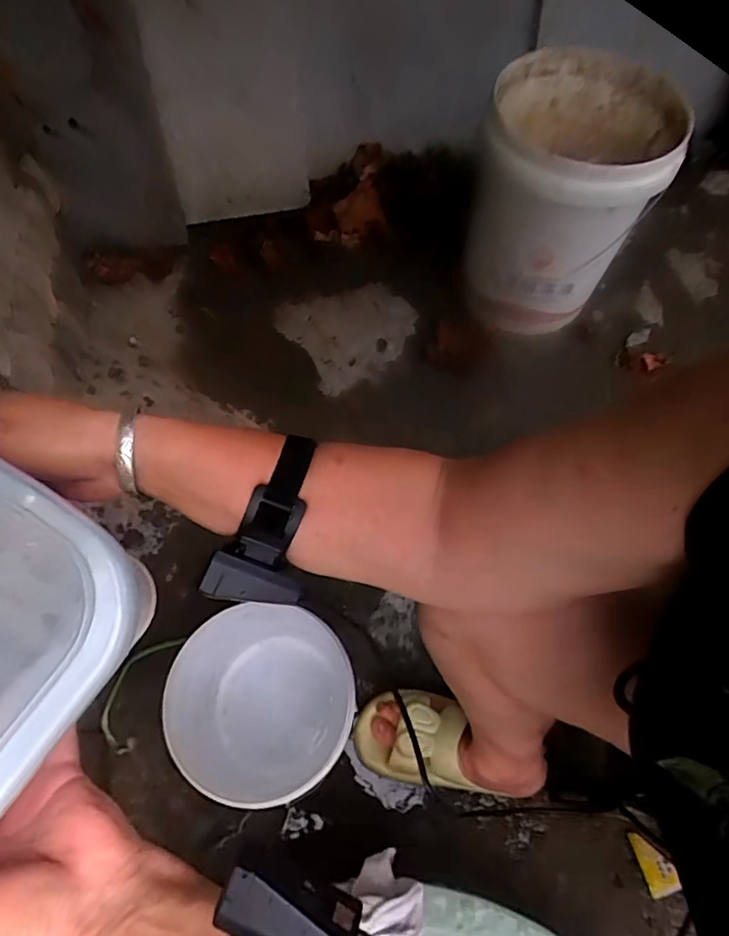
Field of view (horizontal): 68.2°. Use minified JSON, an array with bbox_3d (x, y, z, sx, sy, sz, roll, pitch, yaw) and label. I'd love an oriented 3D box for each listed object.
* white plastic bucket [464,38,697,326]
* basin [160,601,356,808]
[{"bbox_3d":[0.316,-0.437,0.883,0.257,0.314,0.297,17,67,8],"label":"white plastic bucket"},{"bbox_3d":[-0.144,0.330,0.764,0.242,0.089,0.248,0,65,0],"label":"basin"}]

